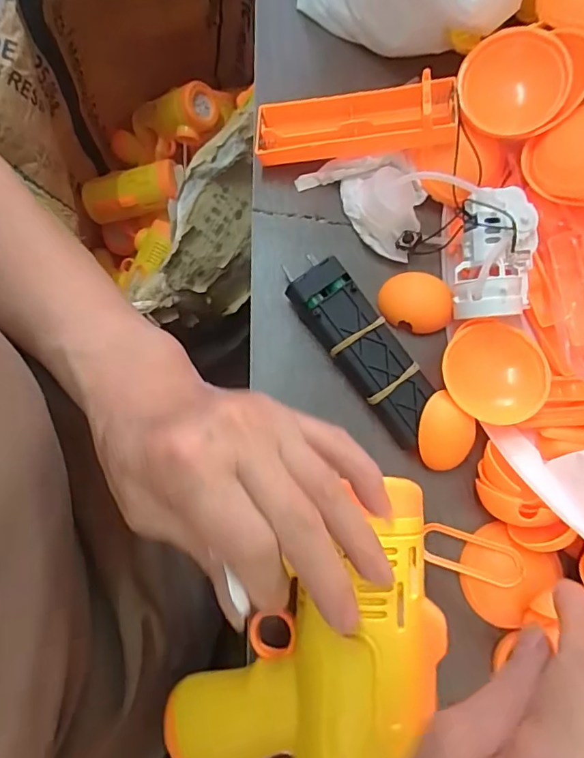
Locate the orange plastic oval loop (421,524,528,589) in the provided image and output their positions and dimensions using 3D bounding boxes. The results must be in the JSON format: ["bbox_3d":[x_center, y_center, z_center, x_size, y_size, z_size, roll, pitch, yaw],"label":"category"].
[{"bbox_3d":[0.093,0.092,0.261,0.052,0.006,0.021,18,79,15],"label":"orange plastic oval loop"}]

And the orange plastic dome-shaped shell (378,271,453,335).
[{"bbox_3d":[0.071,-0.044,0.286,0.039,0.012,0.032,9,80,0],"label":"orange plastic dome-shaped shell"}]

